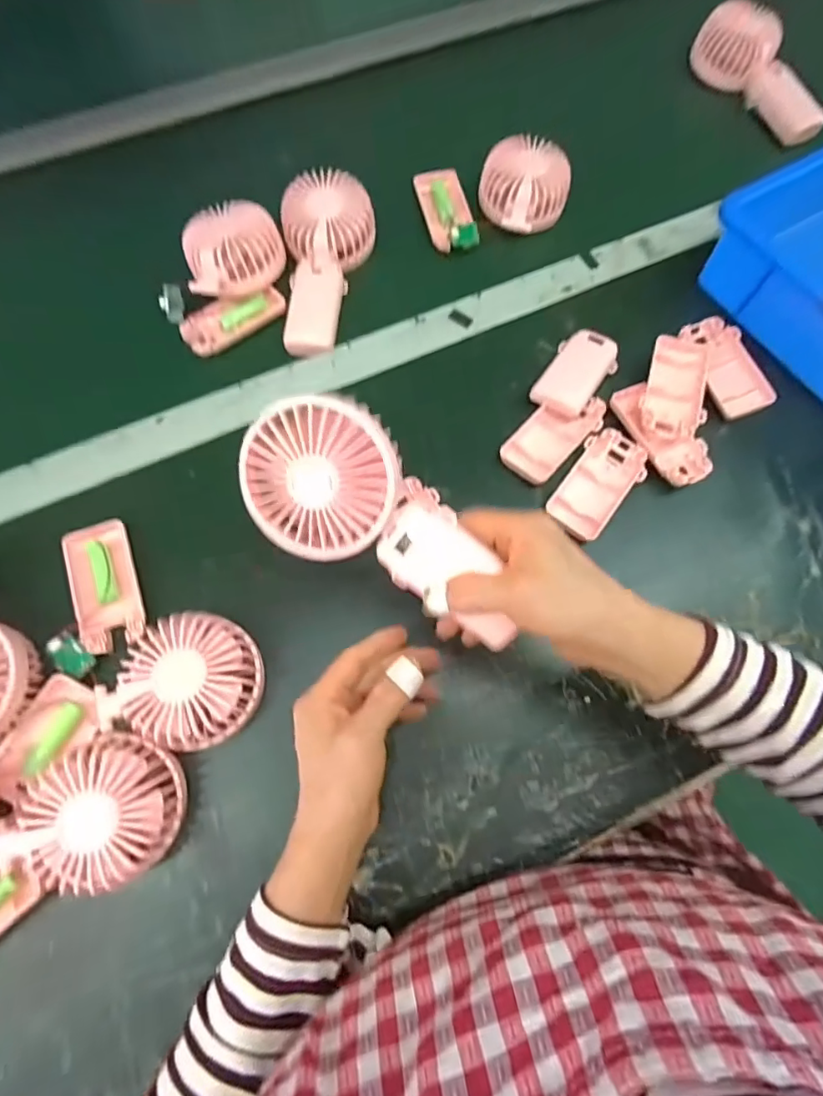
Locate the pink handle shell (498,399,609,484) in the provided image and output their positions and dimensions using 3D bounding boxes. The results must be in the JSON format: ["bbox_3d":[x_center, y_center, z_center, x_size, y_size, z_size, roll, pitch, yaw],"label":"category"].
[{"bbox_3d":[0.119,-0.096,0.441,0.097,0.012,0.048,-41,78,-13],"label":"pink handle shell"}]

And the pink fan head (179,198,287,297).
[{"bbox_3d":[-0.162,-0.274,0.482,0.085,0.031,0.076,-11,73,-5],"label":"pink fan head"}]

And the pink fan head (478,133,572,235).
[{"bbox_3d":[0.113,-0.362,0.524,0.086,0.036,0.091,13,73,2],"label":"pink fan head"}]

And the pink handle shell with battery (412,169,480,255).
[{"bbox_3d":[0.036,-0.344,0.534,0.045,0.021,0.110,-12,73,-6],"label":"pink handle shell with battery"}]

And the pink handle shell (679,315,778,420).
[{"bbox_3d":[0.279,-0.162,0.467,0.048,0.010,0.097,-16,74,-7],"label":"pink handle shell"}]

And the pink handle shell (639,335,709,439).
[{"bbox_3d":[0.222,-0.136,0.450,0.047,0.019,0.101,16,73,3],"label":"pink handle shell"}]

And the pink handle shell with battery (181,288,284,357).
[{"bbox_3d":[-0.167,-0.216,0.498,0.096,0.014,0.042,-35,77,-12],"label":"pink handle shell with battery"}]

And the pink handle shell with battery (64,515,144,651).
[{"bbox_3d":[-0.228,0.028,0.394,0.044,0.012,0.095,-18,74,-7],"label":"pink handle shell with battery"}]

